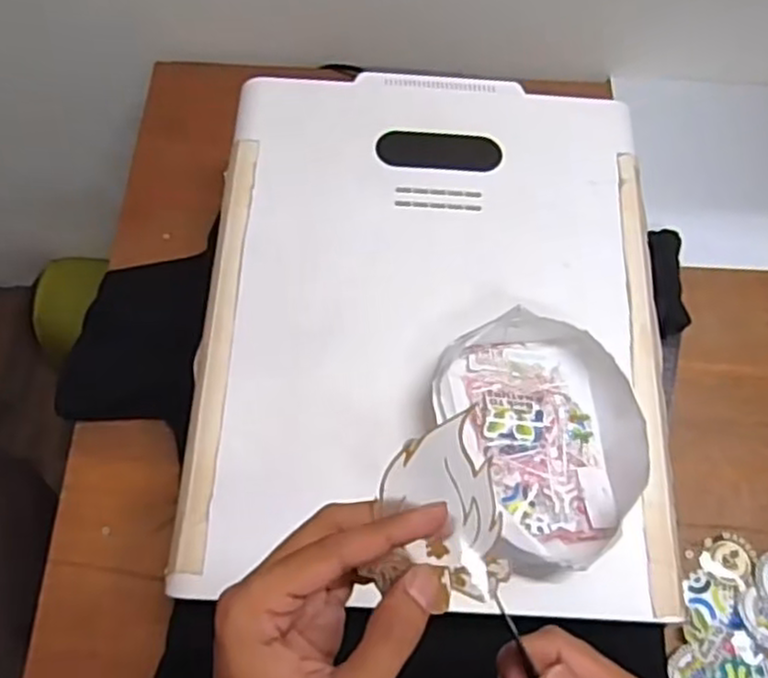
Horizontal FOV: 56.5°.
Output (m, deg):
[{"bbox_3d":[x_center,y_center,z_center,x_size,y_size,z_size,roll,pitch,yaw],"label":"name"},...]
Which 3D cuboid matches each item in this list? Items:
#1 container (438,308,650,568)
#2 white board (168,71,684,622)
[{"bbox_3d":[0.126,0.077,0.568,0.158,0.047,0.196,-15,68,-10],"label":"container"},{"bbox_3d":[0.046,-0.032,0.641,0.391,0.037,0.498,4,66,-2],"label":"white board"}]

